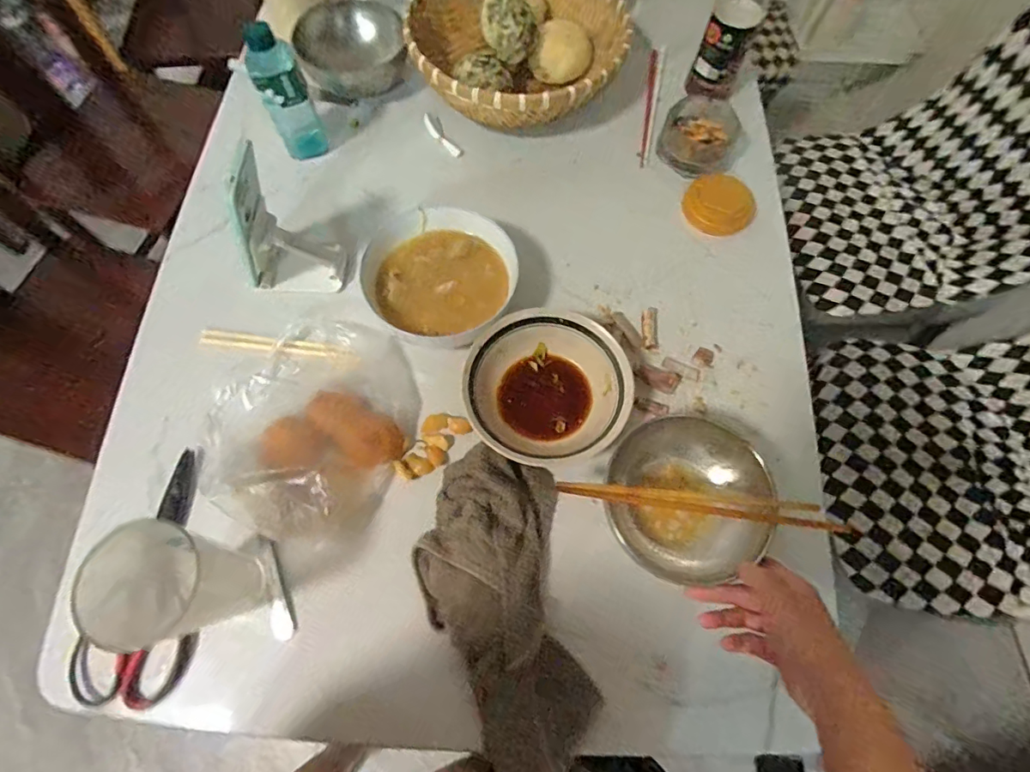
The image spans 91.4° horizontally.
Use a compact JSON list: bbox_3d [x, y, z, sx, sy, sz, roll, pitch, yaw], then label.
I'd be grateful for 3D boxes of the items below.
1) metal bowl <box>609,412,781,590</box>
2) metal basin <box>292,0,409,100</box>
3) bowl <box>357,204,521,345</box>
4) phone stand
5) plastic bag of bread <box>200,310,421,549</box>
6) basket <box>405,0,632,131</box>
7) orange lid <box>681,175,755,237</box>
[{"bbox_3d":[0.163,0.107,0.484,0.132,0.064,0.146,-33,72,-13],"label":"metal bowl"},{"bbox_3d":[-0.232,-0.477,0.722,0.143,0.076,0.143,1,69,-1],"label":"metal basin"},{"bbox_3d":[-0.088,-0.122,0.588,0.168,0.055,0.168,0,68,0],"label":"bowl"},{"bbox_3d":[-0.262,-0.177,0.550,0.112,0.157,0.075,-9,68,-4],"label":"phone stand"},{"bbox_3d":[-0.221,0.028,0.529,0.221,0.047,0.236,24,70,9],"label":"plastic bag of bread"},{"bbox_3d":[0.005,-0.483,0.715,0.290,0.101,0.299,0,68,0],"label":"basket"},{"bbox_3d":[0.266,-0.238,0.658,0.087,0.012,0.094,0,68,0],"label":"orange lid"}]

